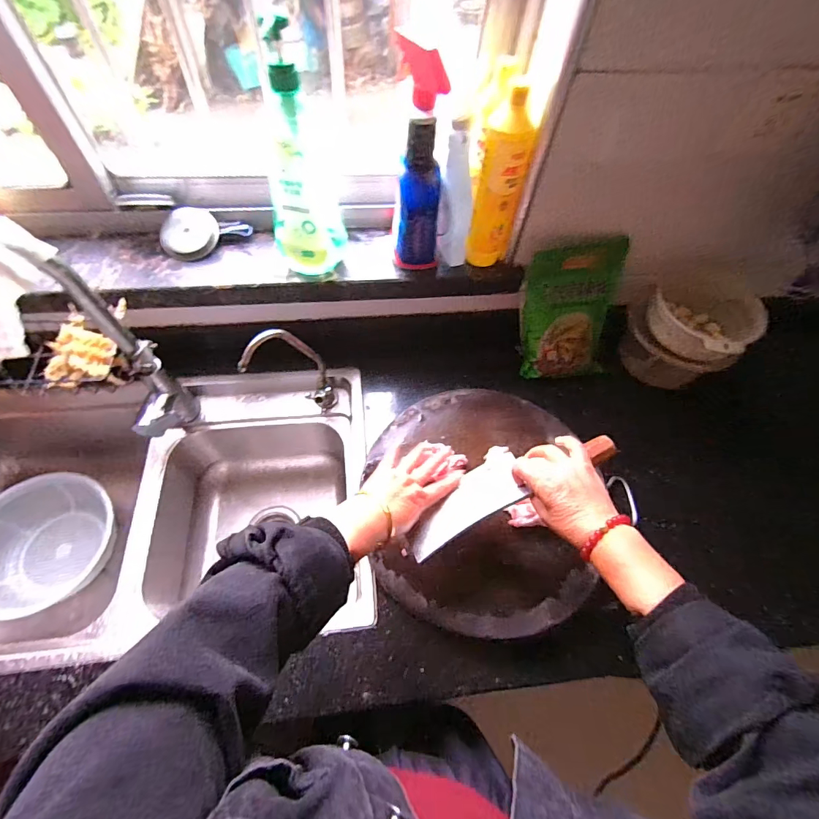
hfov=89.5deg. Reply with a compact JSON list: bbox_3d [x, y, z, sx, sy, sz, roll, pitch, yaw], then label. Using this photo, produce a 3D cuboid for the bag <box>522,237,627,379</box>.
[{"bbox_3d":[0.283,-0.169,0.727,0.170,0.226,0.040,-7,22,-7],"label":"bag"}]

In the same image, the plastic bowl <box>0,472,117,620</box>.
[{"bbox_3d":[-0.664,0.250,0.760,0.224,0.108,0.230,1,60,-2],"label":"plastic bowl"}]

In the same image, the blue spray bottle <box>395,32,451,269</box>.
[{"bbox_3d":[0.013,-0.332,0.579,0.078,0.259,0.094,5,60,0],"label":"blue spray bottle"}]

